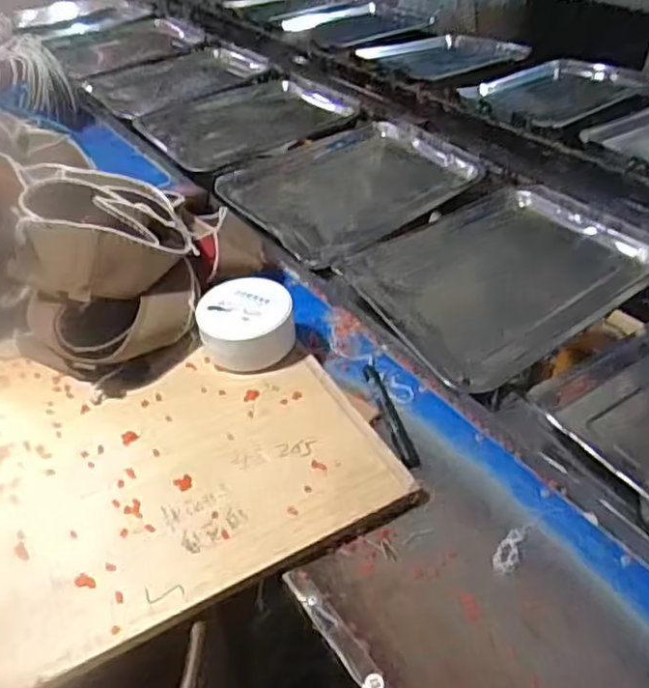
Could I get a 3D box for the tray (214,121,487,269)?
[{"bbox_3d":[0.023,-0.263,1.036,0.356,0.044,0.318,-29,46,-31],"label":"tray"}]

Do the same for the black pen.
[{"bbox_3d":[0.068,0.072,0.679,0.019,0.009,0.144,-9,39,-10],"label":"black pen"}]

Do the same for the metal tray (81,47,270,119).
[{"bbox_3d":[-0.360,-0.593,1.462,0.344,0.040,0.265,-24,44,-27],"label":"metal tray"}]

